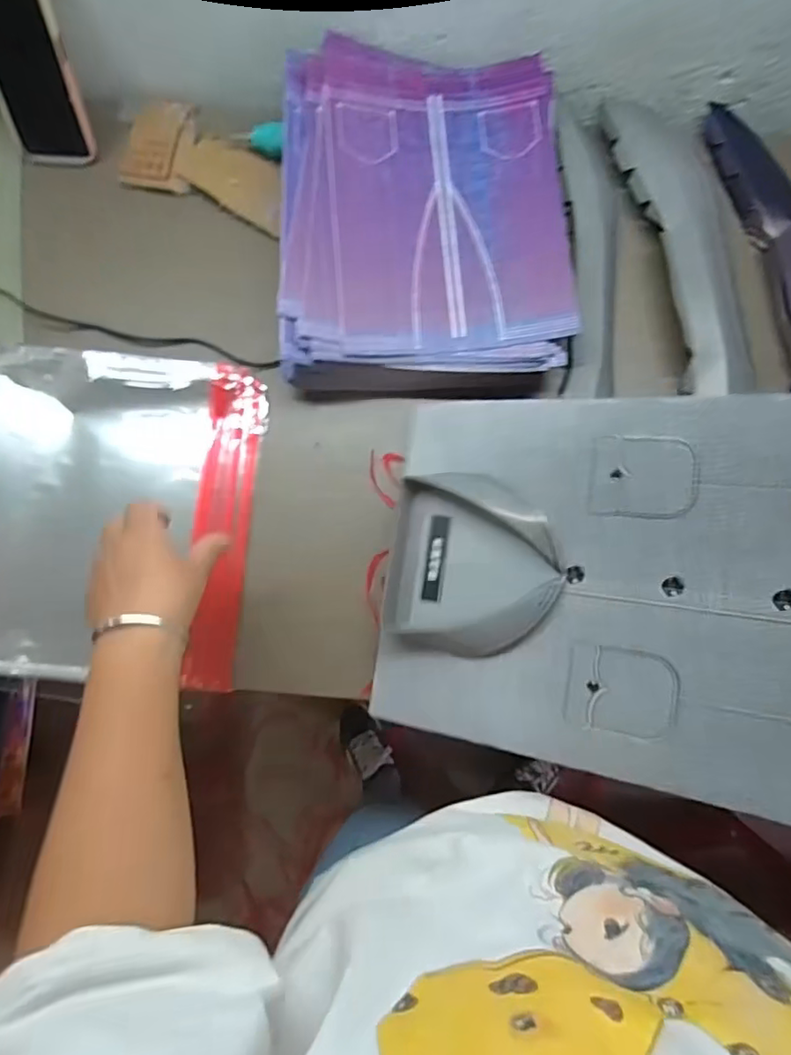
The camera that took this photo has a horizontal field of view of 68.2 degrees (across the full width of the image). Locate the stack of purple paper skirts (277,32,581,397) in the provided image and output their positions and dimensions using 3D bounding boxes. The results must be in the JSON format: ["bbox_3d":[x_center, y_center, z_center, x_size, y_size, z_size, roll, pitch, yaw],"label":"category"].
[{"bbox_3d":[0.029,-0.289,0.545,0.254,0.078,0.303,1,79,1],"label":"stack of purple paper skirts"}]

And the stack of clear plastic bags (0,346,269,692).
[{"bbox_3d":[-0.387,-0.024,0.551,0.502,0.029,0.302,5,79,2],"label":"stack of clear plastic bags"}]

